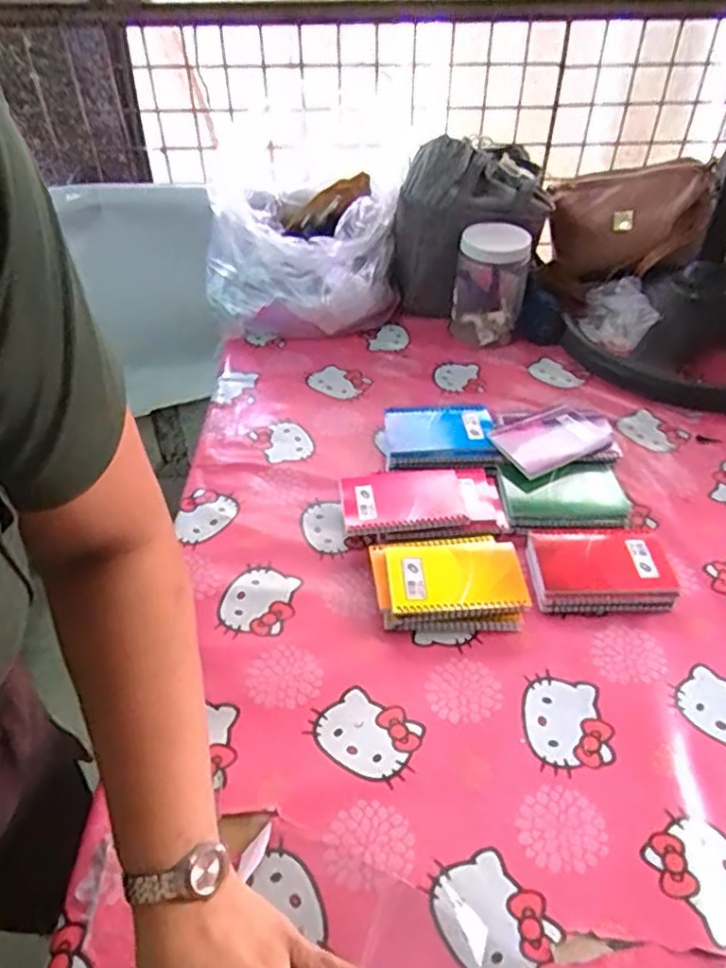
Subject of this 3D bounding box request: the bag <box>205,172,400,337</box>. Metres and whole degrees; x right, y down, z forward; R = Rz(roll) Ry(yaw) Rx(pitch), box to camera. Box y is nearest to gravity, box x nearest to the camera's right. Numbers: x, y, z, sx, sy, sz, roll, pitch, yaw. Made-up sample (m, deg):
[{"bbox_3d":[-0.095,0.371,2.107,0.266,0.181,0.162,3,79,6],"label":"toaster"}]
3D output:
[{"bbox_3d":[-0.097,-0.355,1.026,0.287,0.185,0.230,-1,44,-1],"label":"bag"}]

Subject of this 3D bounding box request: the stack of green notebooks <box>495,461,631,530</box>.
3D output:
[{"bbox_3d":[0.228,0.016,0.744,0.135,0.024,0.092,-4,53,1],"label":"stack of green notebooks"}]

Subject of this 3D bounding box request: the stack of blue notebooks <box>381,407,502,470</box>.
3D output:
[{"bbox_3d":[0.095,-0.058,0.817,0.131,0.026,0.117,0,44,0],"label":"stack of blue notebooks"}]

